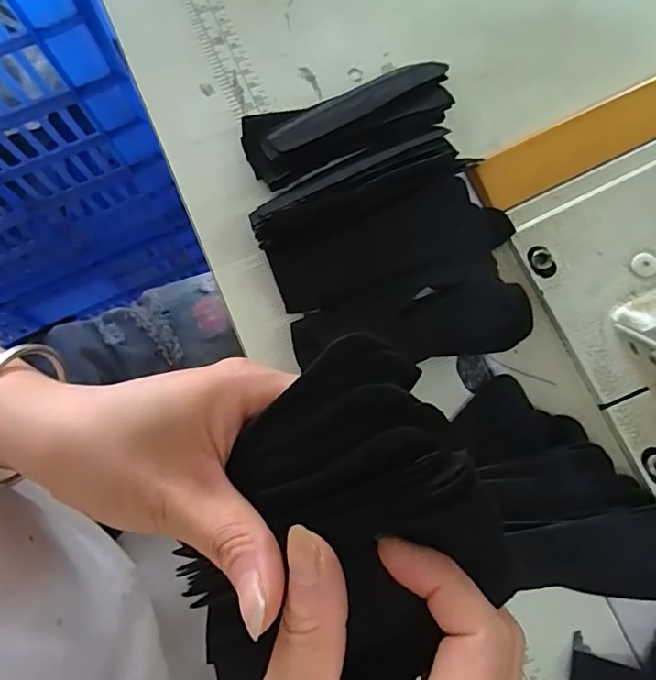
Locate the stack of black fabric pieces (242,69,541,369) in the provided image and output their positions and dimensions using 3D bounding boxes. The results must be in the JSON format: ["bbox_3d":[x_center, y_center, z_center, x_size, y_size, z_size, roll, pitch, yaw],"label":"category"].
[{"bbox_3d":[0.026,-0.065,0.281,0.122,0.027,0.161,-17,77,-3],"label":"stack of black fabric pieces"}]

